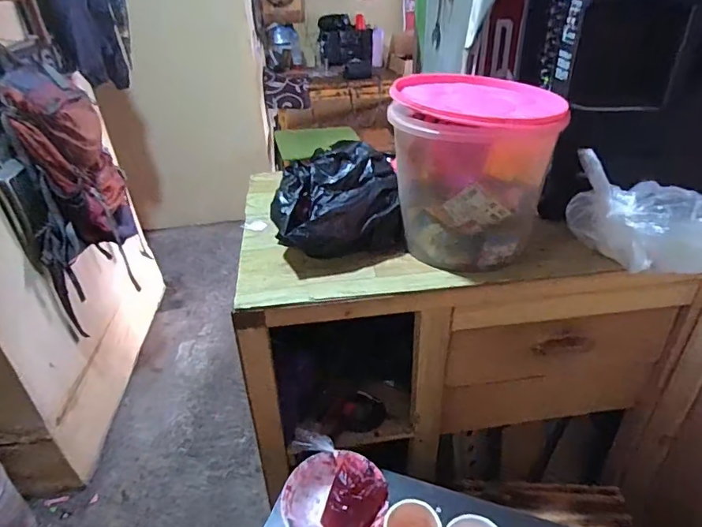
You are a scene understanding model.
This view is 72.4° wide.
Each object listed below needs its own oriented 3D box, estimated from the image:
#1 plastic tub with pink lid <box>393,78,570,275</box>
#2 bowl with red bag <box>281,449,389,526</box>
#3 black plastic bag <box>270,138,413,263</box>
[{"bbox_3d":[0.193,-0.154,0.770,0.235,0.235,0.233,3,35,10],"label":"plastic tub with pink lid"},{"bbox_3d":[-0.023,0.362,0.700,0.148,0.068,0.173,2,35,9],"label":"bowl with red bag"},{"bbox_3d":[-0.027,-0.103,0.822,0.207,0.134,0.189,-9,34,-6],"label":"black plastic bag"}]

